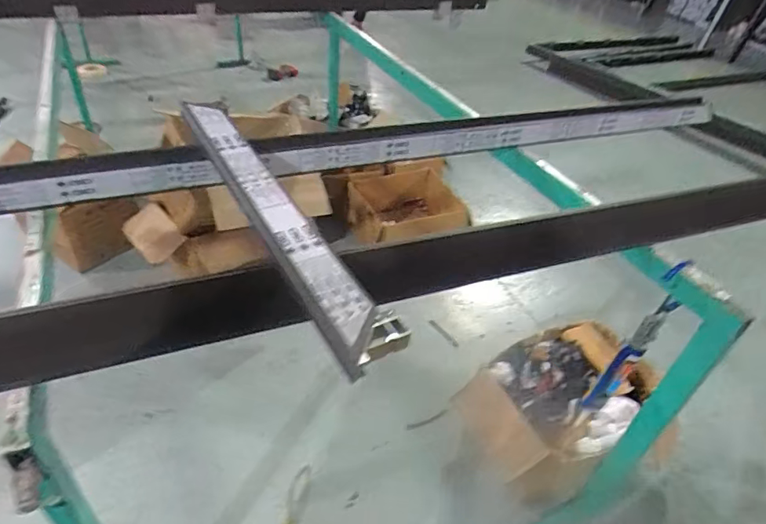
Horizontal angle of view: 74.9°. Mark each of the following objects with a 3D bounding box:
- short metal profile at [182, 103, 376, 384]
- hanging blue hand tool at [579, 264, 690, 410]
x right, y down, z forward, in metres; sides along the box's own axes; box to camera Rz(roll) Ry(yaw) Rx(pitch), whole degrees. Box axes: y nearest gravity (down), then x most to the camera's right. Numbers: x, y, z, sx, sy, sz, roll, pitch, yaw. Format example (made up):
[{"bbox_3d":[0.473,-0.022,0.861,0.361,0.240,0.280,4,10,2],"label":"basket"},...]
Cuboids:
[{"bbox_3d":[-0.200,-0.104,0.849,0.080,0.032,0.763,-18,46,-26],"label":"short metal profile"},{"bbox_3d":[0.590,0.181,1.151,0.143,0.445,0.051,-24,49,-32],"label":"hanging blue hand tool"}]

